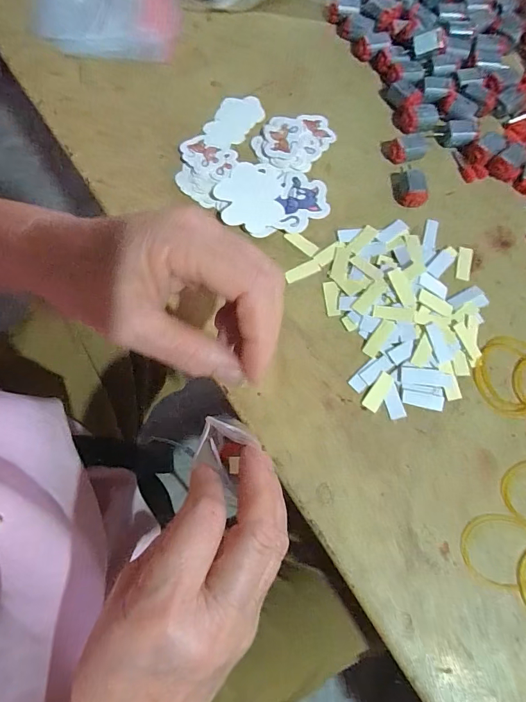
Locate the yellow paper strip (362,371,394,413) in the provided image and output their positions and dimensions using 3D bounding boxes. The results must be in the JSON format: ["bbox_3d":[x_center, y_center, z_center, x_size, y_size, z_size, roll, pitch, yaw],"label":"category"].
[{"bbox_3d":[0.080,0.028,0.271,0.012,0.004,0.029,30,76,9],"label":"yellow paper strip"}]

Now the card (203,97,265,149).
[{"bbox_3d":[-0.027,-0.200,0.341,0.038,0.004,0.067,32,71,8],"label":"card"}]

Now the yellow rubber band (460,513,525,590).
[{"bbox_3d":[0.150,0.124,0.242,0.052,0.004,0.042,-3,74,-1],"label":"yellow rubber band"}]

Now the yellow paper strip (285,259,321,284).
[{"bbox_3d":[0.030,-0.061,0.300,0.028,0.004,0.011,-28,76,-7],"label":"yellow paper strip"}]

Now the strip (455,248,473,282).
[{"bbox_3d":[0.155,-0.068,0.300,0.011,0.004,0.028,14,74,4],"label":"strip"}]

